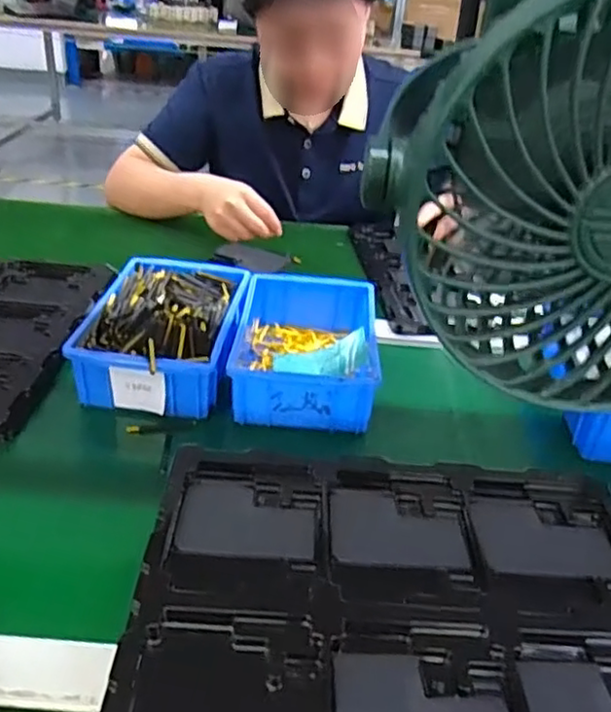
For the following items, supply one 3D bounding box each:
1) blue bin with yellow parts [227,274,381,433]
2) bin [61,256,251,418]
[{"bbox_3d":[-0.002,-0.007,0.680,0.132,0.063,0.209,6,32,-1],"label":"blue bin with yellow parts"},{"bbox_3d":[-0.135,-0.029,0.676,0.139,0.069,0.213,7,32,2],"label":"bin"}]

